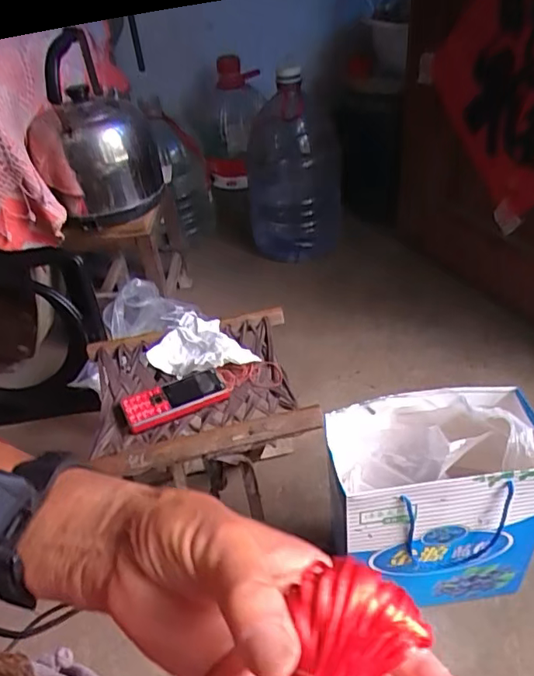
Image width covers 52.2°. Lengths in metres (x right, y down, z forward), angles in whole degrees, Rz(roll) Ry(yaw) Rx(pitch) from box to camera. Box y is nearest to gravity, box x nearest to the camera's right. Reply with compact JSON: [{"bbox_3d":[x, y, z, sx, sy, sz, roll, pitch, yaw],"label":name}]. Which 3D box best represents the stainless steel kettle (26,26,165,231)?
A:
[{"bbox_3d":[-0.324,-0.387,1.006,0.218,0.297,0.211,-15,40,-9],"label":"stainless steel kettle"}]

